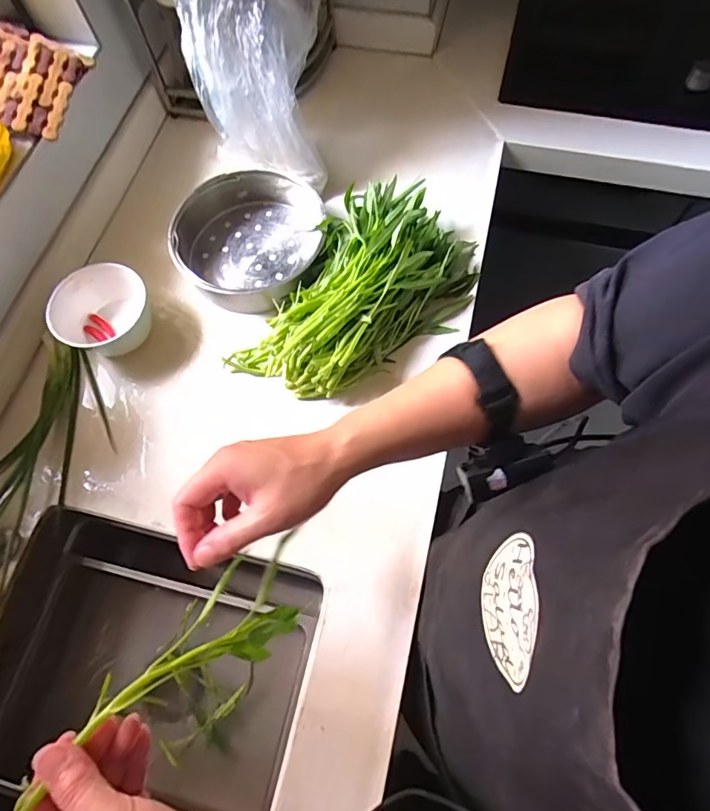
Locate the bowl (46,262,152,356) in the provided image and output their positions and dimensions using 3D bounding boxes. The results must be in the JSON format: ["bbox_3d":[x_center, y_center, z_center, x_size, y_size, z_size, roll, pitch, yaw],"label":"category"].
[{"bbox_3d":[-0.338,-0.124,0.649,0.121,0.076,0.103,-38,72,-12],"label":"bowl"}]

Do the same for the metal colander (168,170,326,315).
[{"bbox_3d":[-0.140,-0.230,0.682,0.208,0.083,0.194,-1,68,2],"label":"metal colander"}]

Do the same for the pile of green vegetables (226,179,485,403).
[{"bbox_3d":[0.014,-0.147,0.620,0.217,0.112,0.307,27,72,12],"label":"pile of green vegetables"}]

